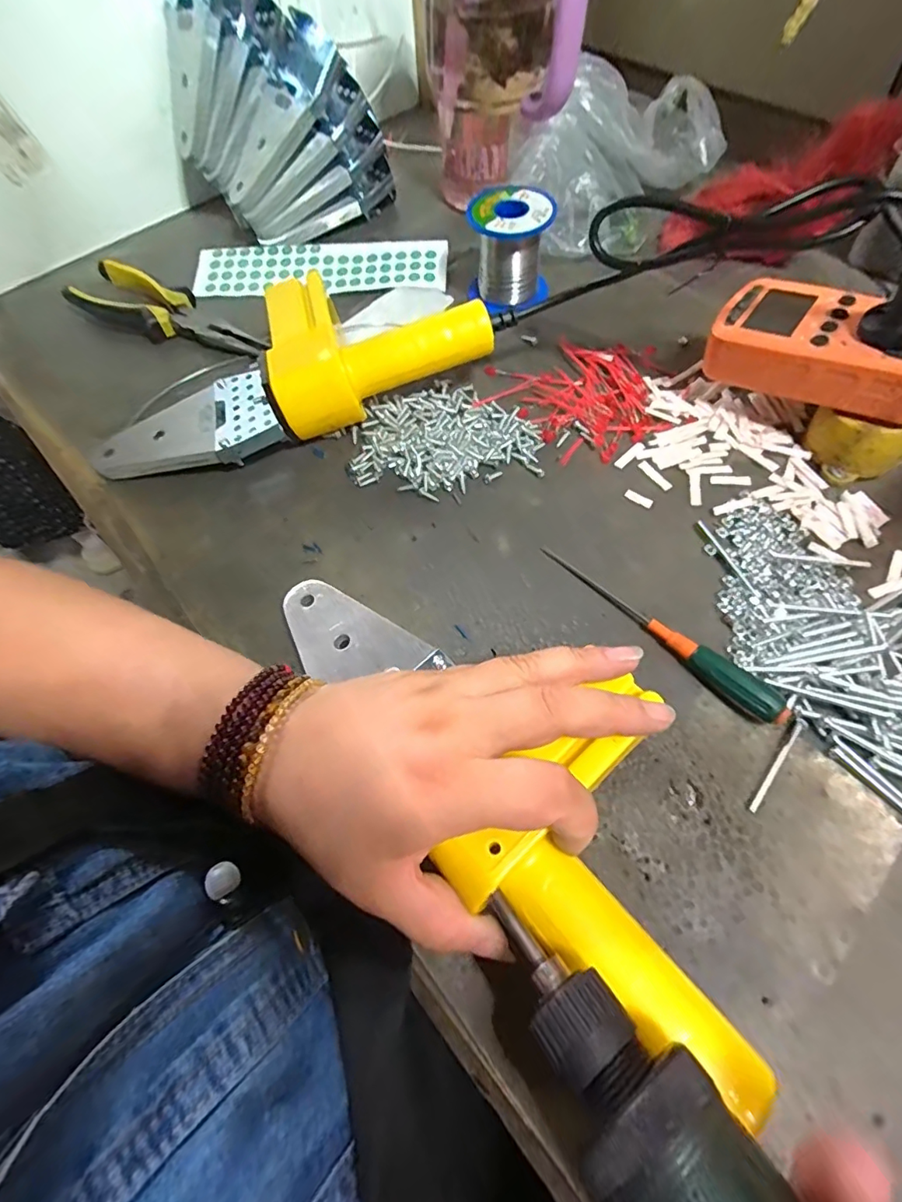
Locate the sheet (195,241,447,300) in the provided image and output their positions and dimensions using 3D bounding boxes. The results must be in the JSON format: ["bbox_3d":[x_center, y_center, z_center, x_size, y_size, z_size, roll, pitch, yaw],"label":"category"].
[{"bbox_3d":[-0.113,-0.290,0.442,0.213,0.010,0.058,2,78,5],"label":"sheet"}]

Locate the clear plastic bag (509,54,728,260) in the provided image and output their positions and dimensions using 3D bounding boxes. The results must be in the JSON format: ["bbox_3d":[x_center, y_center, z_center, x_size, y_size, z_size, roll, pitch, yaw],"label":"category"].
[{"bbox_3d":[0.140,-0.383,0.430,0.135,0.076,0.203,32,70,17],"label":"clear plastic bag"}]

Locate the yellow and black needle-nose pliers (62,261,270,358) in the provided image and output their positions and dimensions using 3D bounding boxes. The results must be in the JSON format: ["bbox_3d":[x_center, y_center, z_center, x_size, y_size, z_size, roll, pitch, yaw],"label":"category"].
[{"bbox_3d":[-0.228,-0.234,0.408,0.168,0.027,0.048,22,67,13],"label":"yellow and black needle-nose pliers"}]

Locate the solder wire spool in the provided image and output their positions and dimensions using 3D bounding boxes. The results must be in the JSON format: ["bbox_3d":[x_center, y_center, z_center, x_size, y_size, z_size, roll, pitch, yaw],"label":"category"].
[{"bbox_3d":[0.047,-0.280,0.400,0.062,0.059,0.062,9,65,7],"label":"solder wire spool"}]

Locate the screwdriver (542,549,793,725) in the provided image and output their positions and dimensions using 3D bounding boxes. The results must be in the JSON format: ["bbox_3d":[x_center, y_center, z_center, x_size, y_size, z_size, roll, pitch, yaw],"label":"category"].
[{"bbox_3d":[0.110,0.015,0.275,0.144,0.017,0.014,40,72,20],"label":"screwdriver"}]

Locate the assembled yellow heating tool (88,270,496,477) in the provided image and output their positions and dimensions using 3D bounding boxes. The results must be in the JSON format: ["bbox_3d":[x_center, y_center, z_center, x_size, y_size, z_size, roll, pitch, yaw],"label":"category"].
[{"bbox_3d":[-0.116,-0.158,0.347,0.270,0.055,0.107,-21,65,-7],"label":"assembled yellow heating tool"}]

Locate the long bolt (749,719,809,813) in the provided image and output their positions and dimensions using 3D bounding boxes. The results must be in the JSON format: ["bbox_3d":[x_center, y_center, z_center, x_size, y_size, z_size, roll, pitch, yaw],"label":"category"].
[{"bbox_3d":[0.158,0.078,0.243,0.004,0.004,0.055,39,72,19],"label":"long bolt"}]

